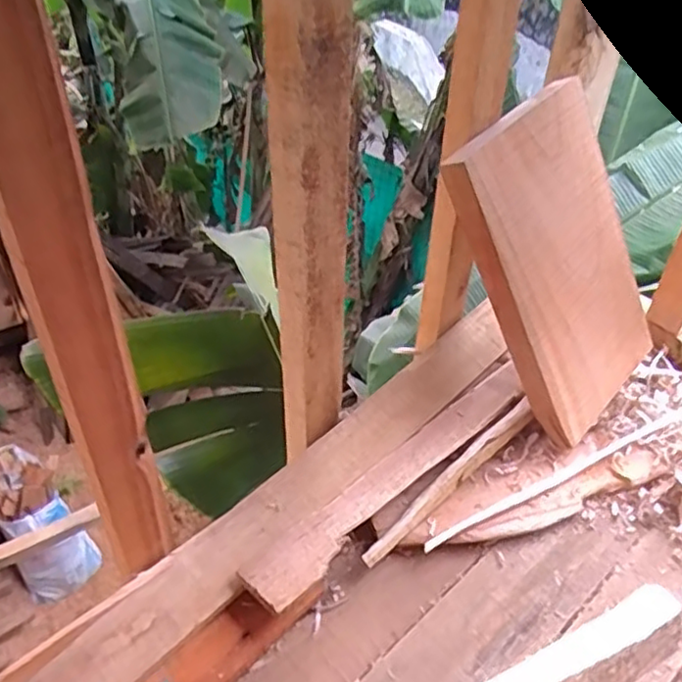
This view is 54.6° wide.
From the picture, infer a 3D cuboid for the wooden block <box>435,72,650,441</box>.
[{"bbox_3d":[0.226,-0.076,0.681,0.209,0.323,0.029,-40,25,-29],"label":"wooden block"}]

